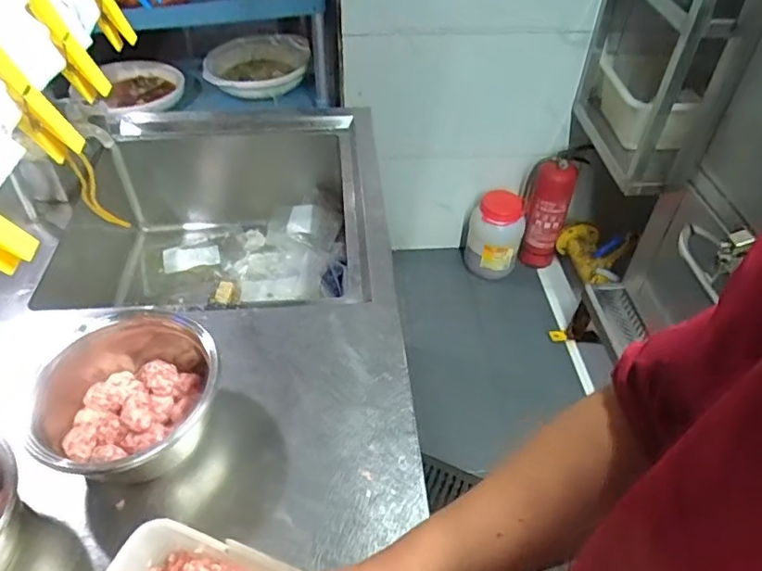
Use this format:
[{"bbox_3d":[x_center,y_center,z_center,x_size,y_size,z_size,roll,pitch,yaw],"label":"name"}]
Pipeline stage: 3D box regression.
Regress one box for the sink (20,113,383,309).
[{"bbox_3d":[-0.313,-0.090,1.139,0.580,0.293,0.562,-1,46,-2],"label":"sink"}]

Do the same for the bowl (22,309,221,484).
[{"bbox_3d":[-0.299,0.129,0.676,0.200,0.103,0.189,1,46,-1],"label":"bowl"}]

